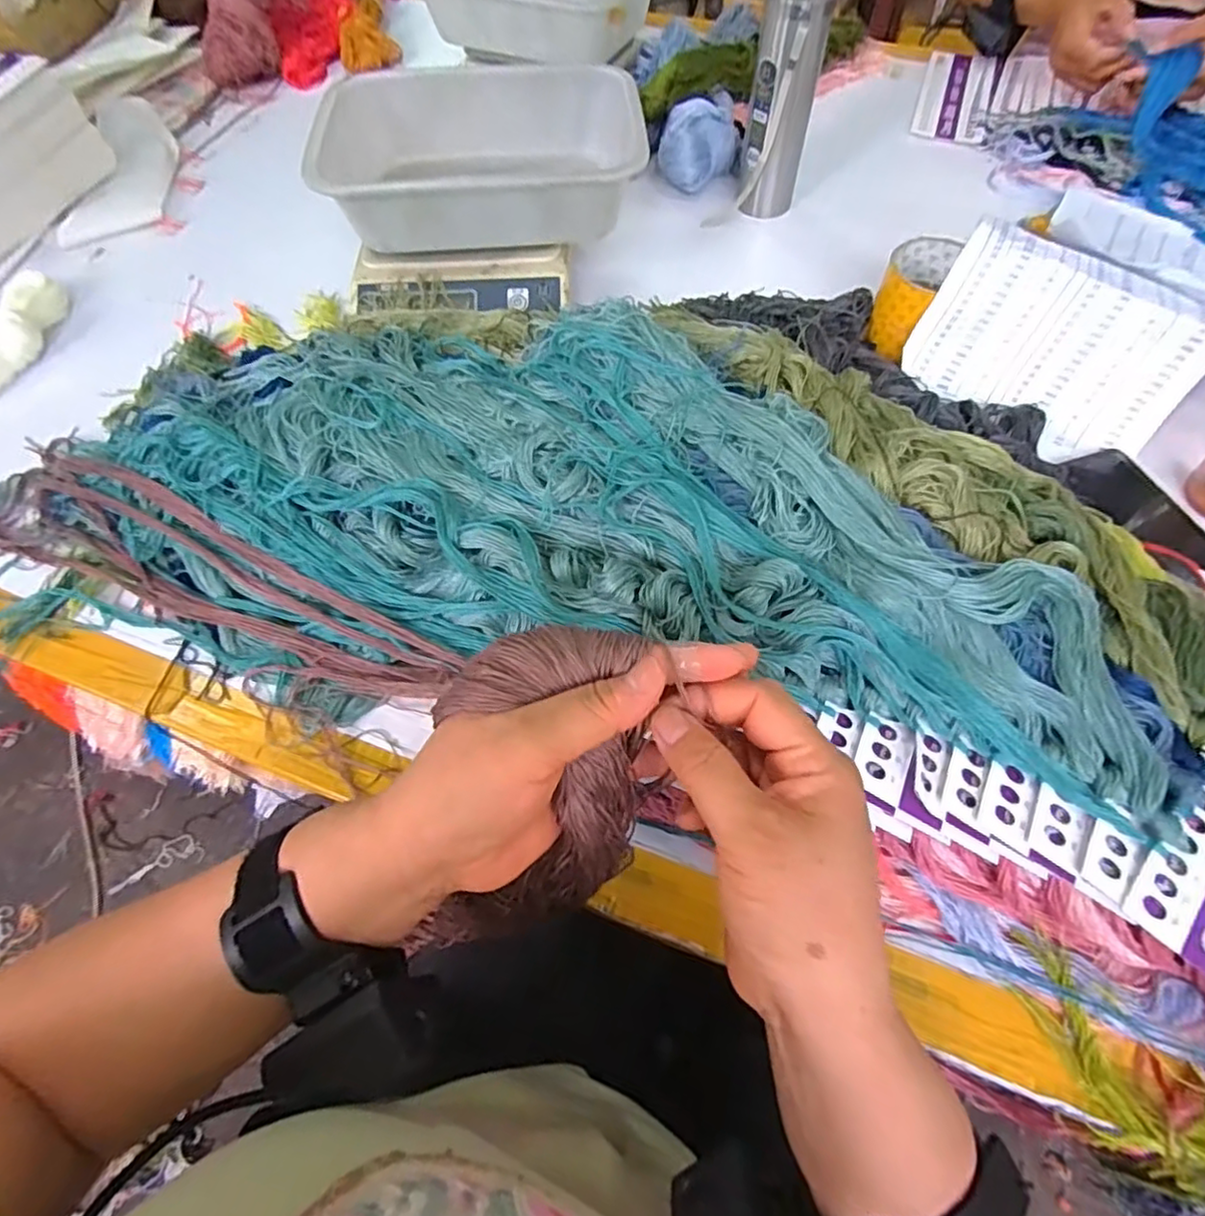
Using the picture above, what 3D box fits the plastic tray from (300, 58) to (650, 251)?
[{"bbox_3d":[-0.105,-0.402,0.578,0.269,0.085,0.214,-6,60,-2],"label":"plastic tray"}]

